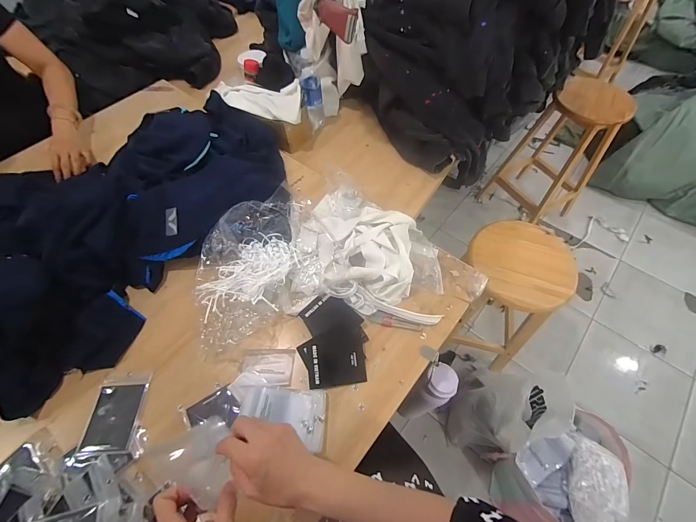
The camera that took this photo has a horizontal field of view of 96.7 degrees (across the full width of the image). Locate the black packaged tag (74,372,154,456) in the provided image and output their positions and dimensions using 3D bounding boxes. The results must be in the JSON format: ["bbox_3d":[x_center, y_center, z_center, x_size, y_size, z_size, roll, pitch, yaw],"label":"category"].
[{"bbox_3d":[-0.390,0.251,0.520,0.086,0.012,0.122,-3,60,-1],"label":"black packaged tag"}]

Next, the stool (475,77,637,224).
[{"bbox_3d":[0.982,-0.494,1.479,0.357,0.636,0.362,-27,63,-14],"label":"stool"}]

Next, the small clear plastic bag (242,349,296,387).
[{"bbox_3d":[-0.143,0.188,0.553,0.090,0.017,0.064,2,60,2],"label":"small clear plastic bag"}]

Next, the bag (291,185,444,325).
[{"bbox_3d":[0.051,-0.032,0.646,0.296,0.062,0.265,13,61,9],"label":"bag"}]

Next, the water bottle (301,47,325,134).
[{"bbox_3d":[-0.102,-0.491,0.899,0.058,0.207,0.059,-13,36,-6],"label":"water bottle"}]

